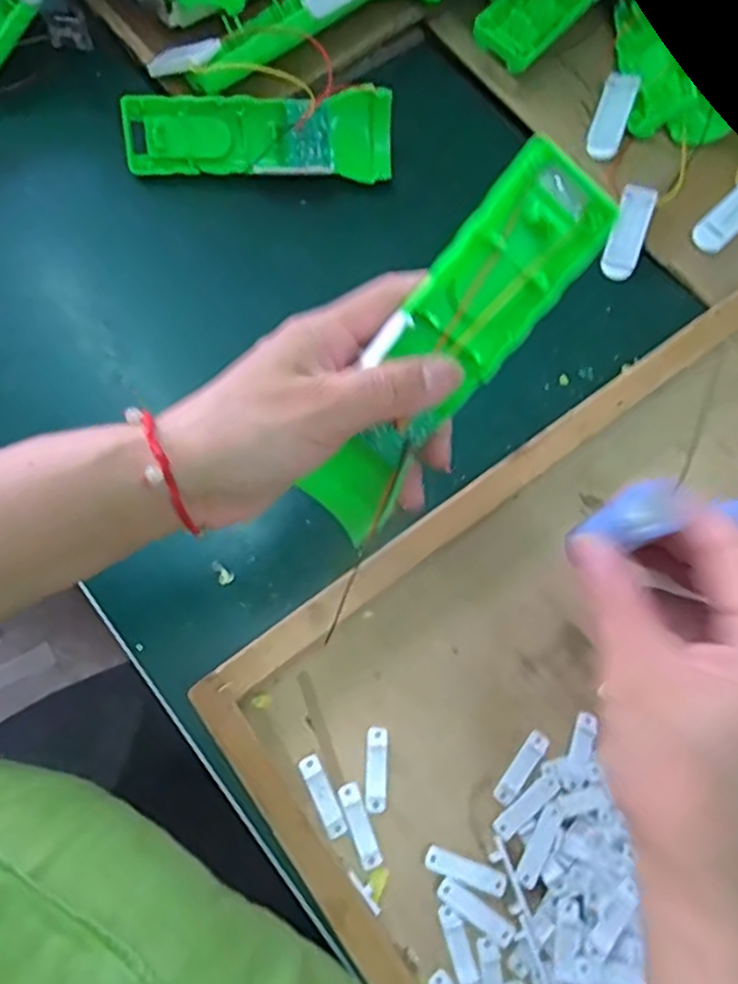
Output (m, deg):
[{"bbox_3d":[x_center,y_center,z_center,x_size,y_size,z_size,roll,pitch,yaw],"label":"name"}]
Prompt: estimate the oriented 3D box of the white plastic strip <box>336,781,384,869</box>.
[{"bbox_3d":[-0.004,0.155,0.327,0.011,0.004,0.037,-20,72,-10],"label":"white plastic strip"}]

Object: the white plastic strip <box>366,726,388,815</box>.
[{"bbox_3d":[0.004,0.133,0.337,0.010,0.004,0.038,2,70,-2],"label":"white plastic strip"}]

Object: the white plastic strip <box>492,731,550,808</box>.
[{"bbox_3d":[0.074,0.134,0.340,0.009,0.004,0.038,38,73,10],"label":"white plastic strip"}]

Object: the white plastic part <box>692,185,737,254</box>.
[{"bbox_3d":[0.231,-0.175,0.448,0.056,0.006,0.023,-41,77,-15],"label":"white plastic part"}]

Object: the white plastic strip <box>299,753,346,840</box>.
[{"bbox_3d":[-0.022,0.143,0.331,0.010,0.004,0.038,-24,73,-11],"label":"white plastic strip"}]

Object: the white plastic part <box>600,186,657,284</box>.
[{"bbox_3d":[0.164,-0.164,0.443,0.021,0.007,0.061,19,85,4],"label":"white plastic part"}]

